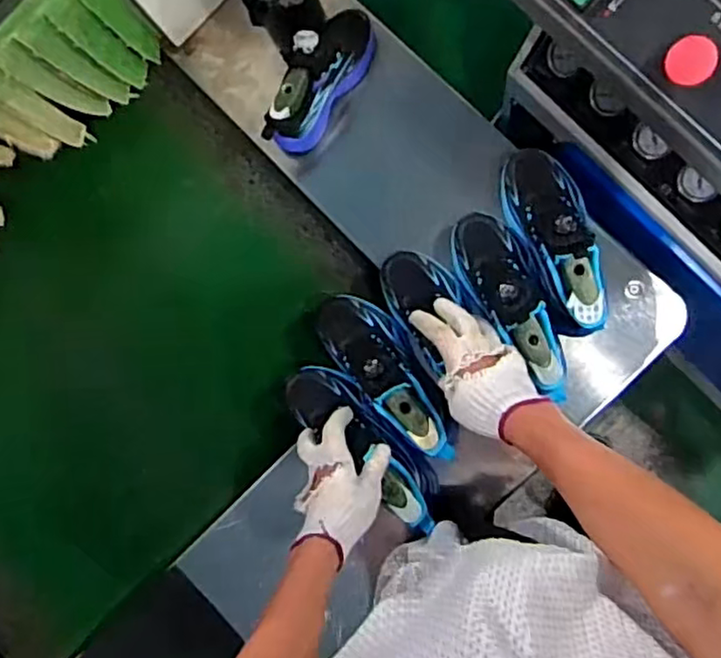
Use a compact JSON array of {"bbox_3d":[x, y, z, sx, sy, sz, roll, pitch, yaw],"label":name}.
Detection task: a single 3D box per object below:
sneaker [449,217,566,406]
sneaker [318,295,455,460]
[{"bbox_3d":[0.178,-0.033,0.761,0.081,0.107,0.241,-26,82,5],"label":"sneaker"},{"bbox_3d":[0.031,0.055,0.782,0.086,0.109,0.236,-39,81,3],"label":"sneaker"}]

